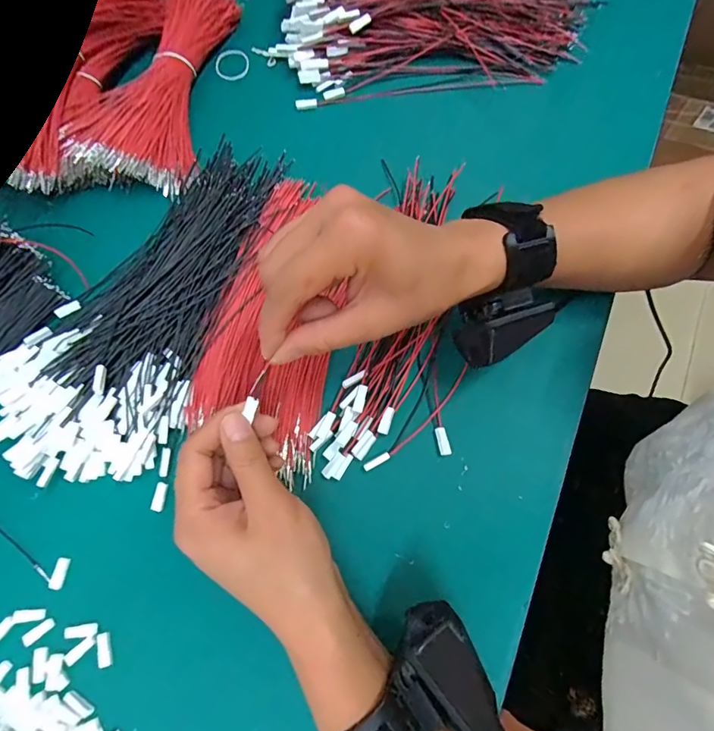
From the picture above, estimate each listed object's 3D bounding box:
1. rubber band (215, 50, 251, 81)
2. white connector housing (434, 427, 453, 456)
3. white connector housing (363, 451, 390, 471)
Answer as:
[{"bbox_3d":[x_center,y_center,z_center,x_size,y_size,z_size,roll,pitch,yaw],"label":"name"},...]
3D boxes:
[{"bbox_3d":[-0.120,-0.292,0.438,0.032,0.004,0.026,-7,109,-11],"label":"rubber band"},{"bbox_3d":[0.061,0.053,0.318,0.008,0.004,0.020,-14,73,-1],"label":"white connector housing"},{"bbox_3d":[0.014,0.067,0.316,0.020,0.004,0.006,-30,74,-6],"label":"white connector housing"}]

